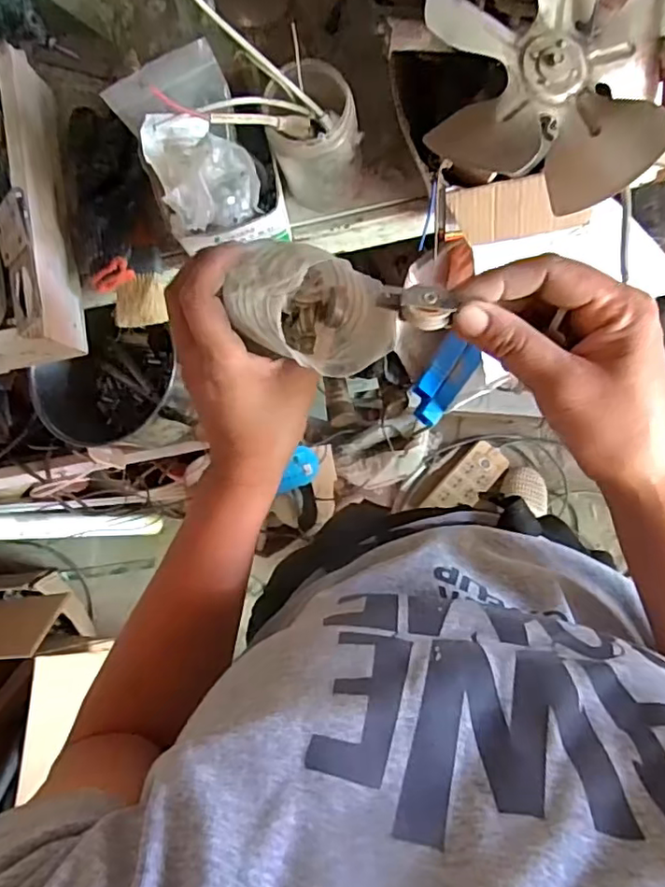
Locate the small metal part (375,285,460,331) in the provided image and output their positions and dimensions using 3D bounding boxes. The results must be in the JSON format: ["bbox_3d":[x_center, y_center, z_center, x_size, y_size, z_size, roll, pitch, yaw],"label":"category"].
[{"bbox_3d":[0.039,-0.065,0.279,0.037,0.008,0.021,7,87,9],"label":"small metal part"}]

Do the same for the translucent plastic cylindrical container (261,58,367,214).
[{"bbox_3d":[-0.013,-0.225,0.440,0.063,0.091,0.063,-1,86,8],"label":"translucent plastic cylindrical container"}]

